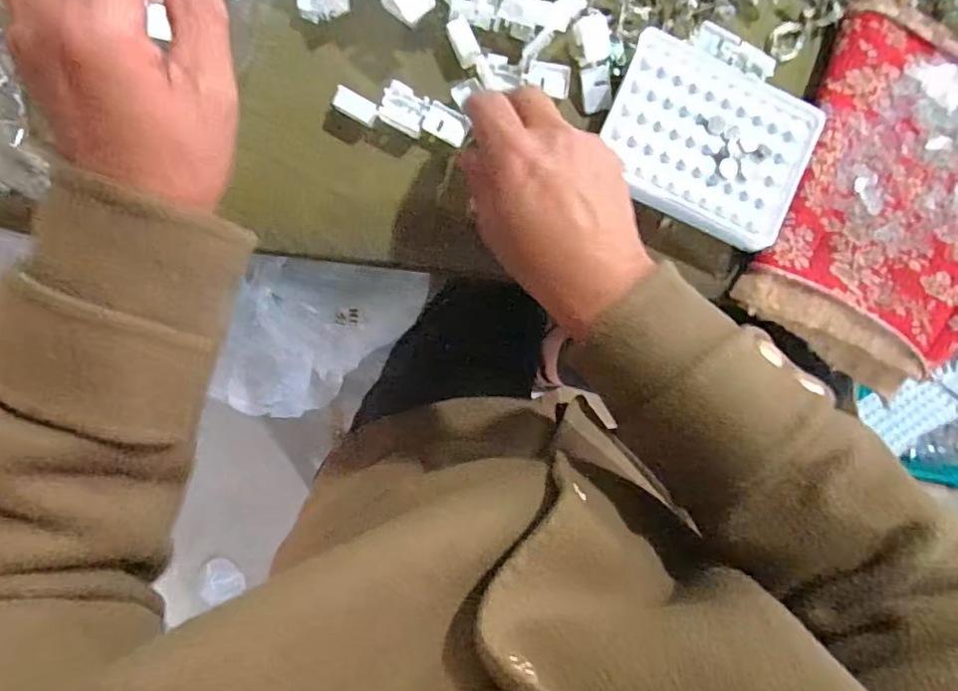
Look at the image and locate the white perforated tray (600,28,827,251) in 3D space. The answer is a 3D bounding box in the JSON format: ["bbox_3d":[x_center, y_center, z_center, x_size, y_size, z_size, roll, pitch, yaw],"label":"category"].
[{"bbox_3d":[0.146,-0.131,0.363,0.128,0.015,0.102,23,89,-6],"label":"white perforated tray"}]

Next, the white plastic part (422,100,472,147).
[{"bbox_3d":[-0.021,-0.141,0.361,0.028,0.004,0.020,26,90,-3],"label":"white plastic part"}]

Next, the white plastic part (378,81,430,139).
[{"bbox_3d":[-0.047,-0.150,0.358,0.028,0.008,0.026,22,89,-6],"label":"white plastic part"}]

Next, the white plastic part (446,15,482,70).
[{"bbox_3d":[-0.010,-0.191,0.358,0.013,0.015,0.025,-25,94,-4],"label":"white plastic part"}]

